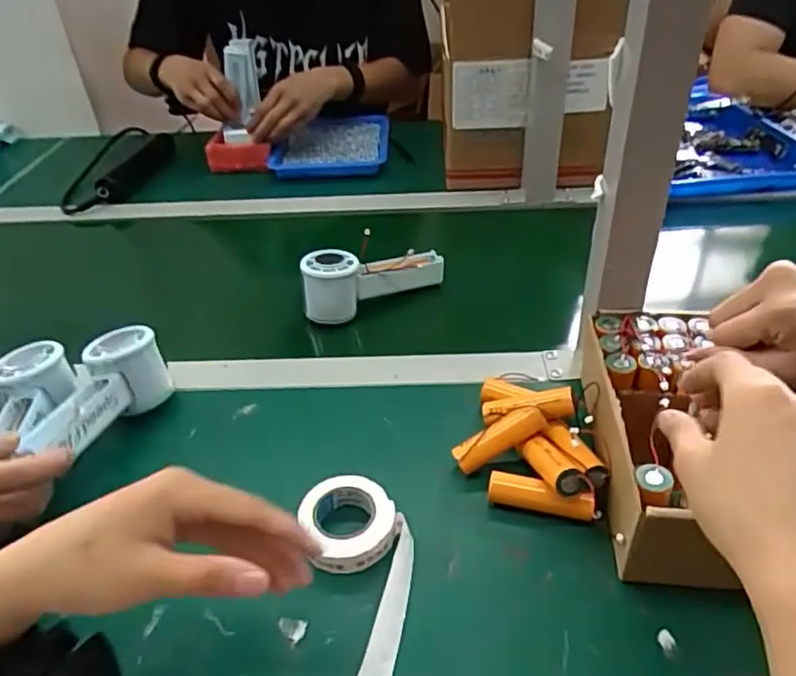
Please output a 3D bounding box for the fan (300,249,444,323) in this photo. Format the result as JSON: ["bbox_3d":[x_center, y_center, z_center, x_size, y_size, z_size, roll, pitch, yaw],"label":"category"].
[{"bbox_3d":[-0.023,-0.059,0.641,0.150,0.071,0.043,-16,39,-15],"label":"fan"}]

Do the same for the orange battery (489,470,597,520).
[{"bbox_3d":[0.100,0.112,0.439,0.071,0.021,0.016,9,39,17],"label":"orange battery"}]

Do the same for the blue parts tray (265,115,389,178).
[{"bbox_3d":[-0.103,-0.301,0.979,0.171,0.034,0.205,-3,37,2],"label":"blue parts tray"}]

